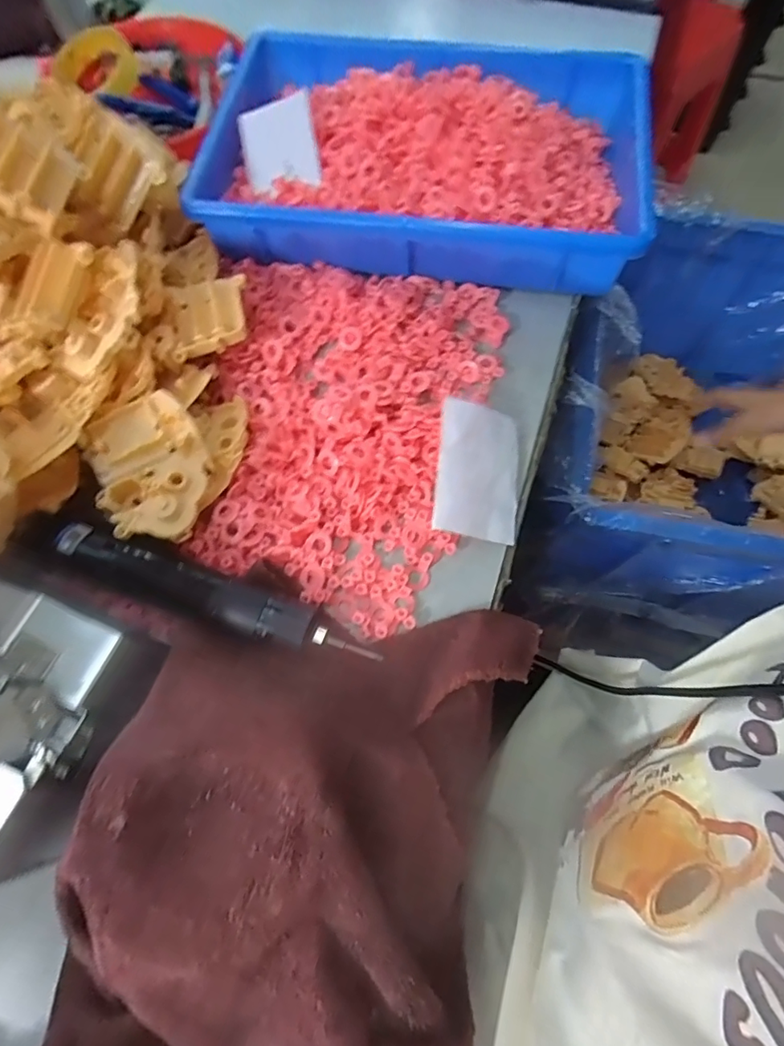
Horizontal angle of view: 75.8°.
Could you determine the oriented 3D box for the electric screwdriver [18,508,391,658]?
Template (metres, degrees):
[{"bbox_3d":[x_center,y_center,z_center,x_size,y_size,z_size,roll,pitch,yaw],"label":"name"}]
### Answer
[{"bbox_3d":[-0.122,0.040,0.310,0.219,0.026,0.030,17,69,7],"label":"electric screwdriver"}]

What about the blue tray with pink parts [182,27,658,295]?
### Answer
[{"bbox_3d":[0.030,-0.318,0.435,0.352,0.057,0.246,8,68,3],"label":"blue tray with pink parts"}]

